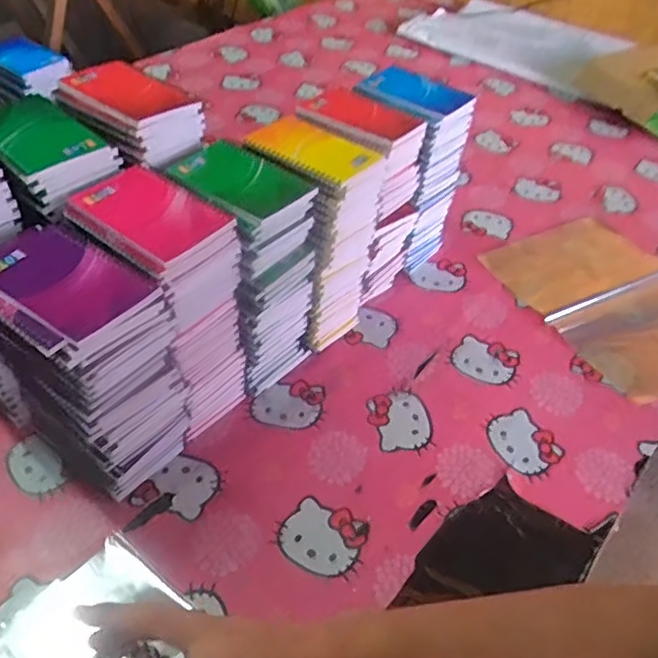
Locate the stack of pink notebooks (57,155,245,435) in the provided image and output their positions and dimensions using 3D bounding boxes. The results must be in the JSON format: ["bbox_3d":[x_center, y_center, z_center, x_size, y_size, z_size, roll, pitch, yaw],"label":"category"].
[{"bbox_3d":[-0.161,-0.017,0.640,0.157,0.260,0.101,34,52,28],"label":"stack of pink notebooks"}]

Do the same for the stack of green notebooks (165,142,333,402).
[{"bbox_3d":[-0.090,-0.059,0.695,0.130,0.252,0.104,36,53,29],"label":"stack of green notebooks"}]

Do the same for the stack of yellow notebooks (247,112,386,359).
[{"bbox_3d":[-0.022,-0.100,0.735,0.128,0.258,0.103,27,49,22],"label":"stack of yellow notebooks"}]

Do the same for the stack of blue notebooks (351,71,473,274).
[{"bbox_3d":[0.106,-0.210,0.866,0.125,0.250,0.109,32,51,26],"label":"stack of blue notebooks"}]

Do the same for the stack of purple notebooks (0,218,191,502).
[{"bbox_3d":[-0.214,0.047,0.574,0.138,0.253,0.101,29,49,22],"label":"stack of purple notebooks"}]

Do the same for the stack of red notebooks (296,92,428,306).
[{"bbox_3d":[0.030,-0.154,0.798,0.129,0.253,0.111,26,49,22],"label":"stack of red notebooks"}]

